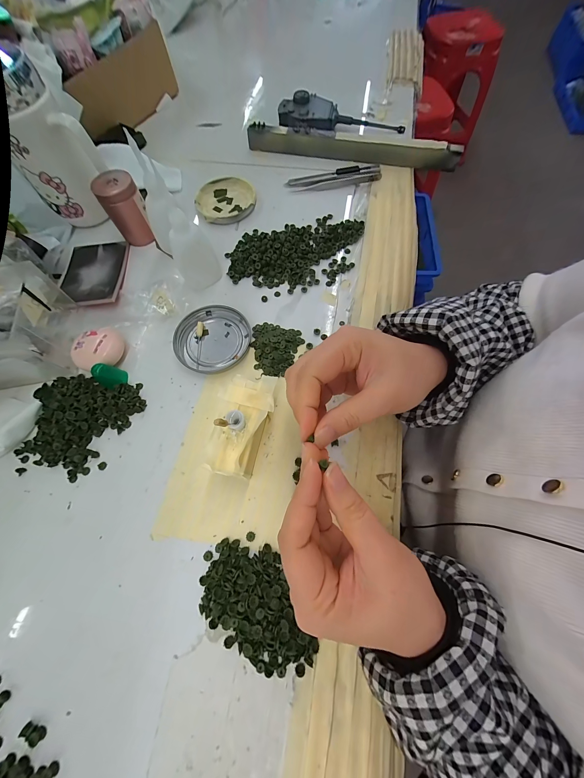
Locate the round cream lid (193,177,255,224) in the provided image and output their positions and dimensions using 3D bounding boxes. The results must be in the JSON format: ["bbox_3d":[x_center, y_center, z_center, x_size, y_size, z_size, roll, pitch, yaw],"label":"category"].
[{"bbox_3d":[-0.090,-0.256,0.369,0.077,0.014,0.077,-1,69,1],"label":"round cream lid"}]

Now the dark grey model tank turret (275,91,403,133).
[{"bbox_3d":[0.074,-0.411,0.406,0.184,0.030,0.063,-5,69,0],"label":"dark grey model tank turret"}]

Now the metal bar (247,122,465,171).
[{"bbox_3d":[0.081,-0.340,0.378,0.293,0.032,0.014,14,70,7],"label":"metal bar"}]

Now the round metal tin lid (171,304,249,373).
[{"bbox_3d":[-0.084,-0.054,0.288,0.079,0.008,0.072,-1,69,1],"label":"round metal tin lid"}]

